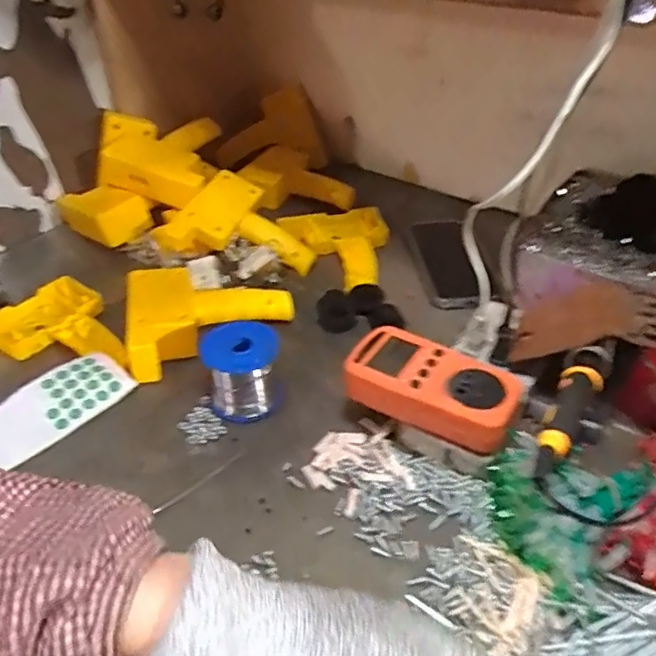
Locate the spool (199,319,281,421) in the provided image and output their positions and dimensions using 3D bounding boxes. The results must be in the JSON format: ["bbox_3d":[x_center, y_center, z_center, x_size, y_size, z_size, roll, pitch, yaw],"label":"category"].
[{"bbox_3d":[-0.073,0.035,0.486,0.064,0.063,0.059,-8,41,-9],"label":"spool"}]

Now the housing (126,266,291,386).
[{"bbox_3d":[-0.131,-0.022,0.570,0.167,0.045,0.116,-22,45,-24],"label":"housing"}]

